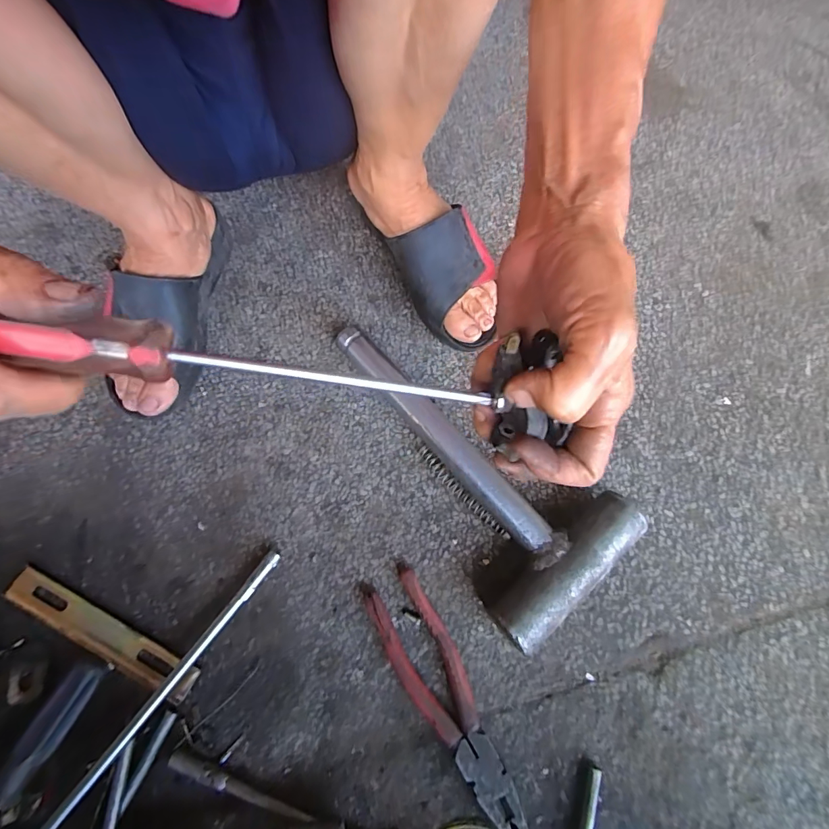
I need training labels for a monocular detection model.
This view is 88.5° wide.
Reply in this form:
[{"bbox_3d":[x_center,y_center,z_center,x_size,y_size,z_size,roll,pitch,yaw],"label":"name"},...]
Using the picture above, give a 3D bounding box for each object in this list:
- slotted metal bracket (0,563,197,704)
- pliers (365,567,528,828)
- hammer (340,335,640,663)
[{"bbox_3d":[-0.254,0.177,0.343,0.175,0.013,0.028,24,73,9],"label":"slotted metal bracket"},{"bbox_3d":[0.026,0.218,0.325,0.049,0.017,0.190,-31,73,-9],"label":"pliers"},{"bbox_3d":[0.035,0.031,0.382,0.138,0.045,0.307,-39,74,-11],"label":"hammer"}]

